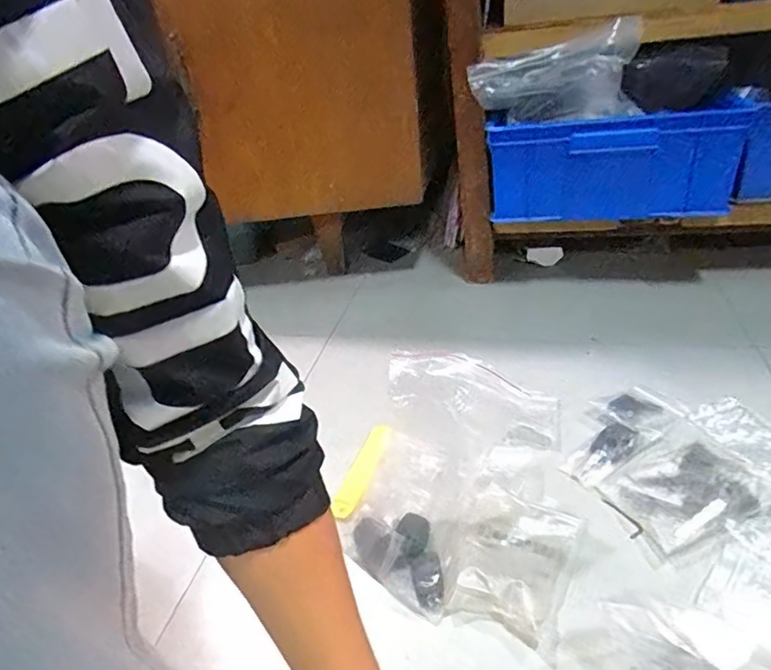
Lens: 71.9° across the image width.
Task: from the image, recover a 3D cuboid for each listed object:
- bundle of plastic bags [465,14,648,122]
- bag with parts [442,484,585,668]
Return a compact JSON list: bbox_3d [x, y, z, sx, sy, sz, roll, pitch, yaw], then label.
[{"bbox_3d":[0.242,-0.366,0.755,0.216,0.107,0.095,4,35,19],"label":"bundle of plastic bags"},{"bbox_3d":[0.117,0.197,0.474,0.092,0.021,0.131,9,36,25],"label":"bag with parts"}]

